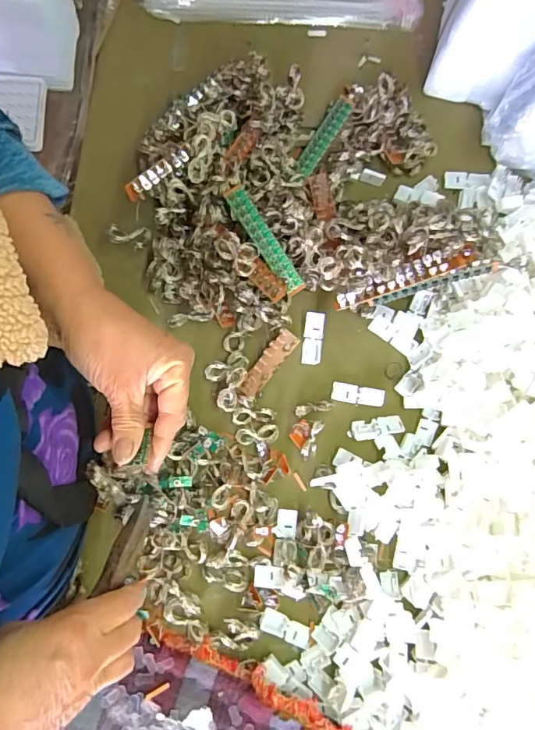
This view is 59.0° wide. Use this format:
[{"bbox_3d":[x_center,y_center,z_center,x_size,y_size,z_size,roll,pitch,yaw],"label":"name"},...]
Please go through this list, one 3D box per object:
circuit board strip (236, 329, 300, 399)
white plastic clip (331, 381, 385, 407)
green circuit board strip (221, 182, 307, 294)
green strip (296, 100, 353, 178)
[{"bbox_3d":[0.001,-0.001,0.500,0.022,0.007,0.083,37,79,3],"label":"circuit board strip"},{"bbox_3d":[0.097,0.032,0.507,0.056,0.007,0.020,10,79,1],"label":"white plastic clip"},{"bbox_3d":[-0.003,-0.132,0.499,0.023,0.009,0.127,-35,95,-7],"label":"green circuit board strip"},{"bbox_3d":[0.063,-0.261,0.547,0.021,0.010,0.104,32,79,2],"label":"green strip"}]

